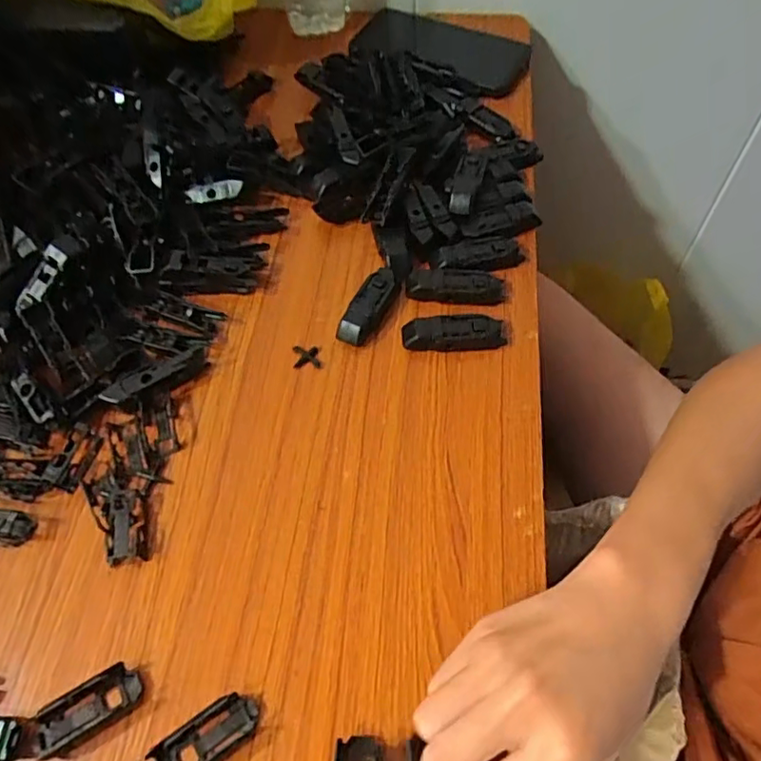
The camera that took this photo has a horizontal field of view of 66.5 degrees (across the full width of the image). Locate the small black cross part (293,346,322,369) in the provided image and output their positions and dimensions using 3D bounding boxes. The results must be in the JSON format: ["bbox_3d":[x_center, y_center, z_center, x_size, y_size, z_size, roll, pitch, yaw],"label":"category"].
[{"bbox_3d":[-0.049,-0.016,0.385,0.018,0.004,0.018,-3,58,-1],"label":"small black cross part"}]

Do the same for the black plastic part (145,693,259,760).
[{"bbox_3d":[-0.082,0.167,0.270,0.051,0.007,0.020,-29,62,-16],"label":"black plastic part"}]

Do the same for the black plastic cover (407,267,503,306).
[{"bbox_3d":[0.052,-0.065,0.400,0.067,0.012,0.024,3,58,3],"label":"black plastic cover"}]

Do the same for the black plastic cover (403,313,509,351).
[{"bbox_3d":[0.048,-0.032,0.382,0.066,0.015,0.021,-2,58,0],"label":"black plastic cover"}]

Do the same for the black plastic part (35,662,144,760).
[{"bbox_3d":[-0.140,0.157,0.275,0.050,0.012,0.022,-27,61,-15],"label":"black plastic part"}]

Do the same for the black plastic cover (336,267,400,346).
[{"bbox_3d":[-0.006,-0.049,0.398,0.022,0.016,0.061,25,61,16],"label":"black plastic cover"}]

